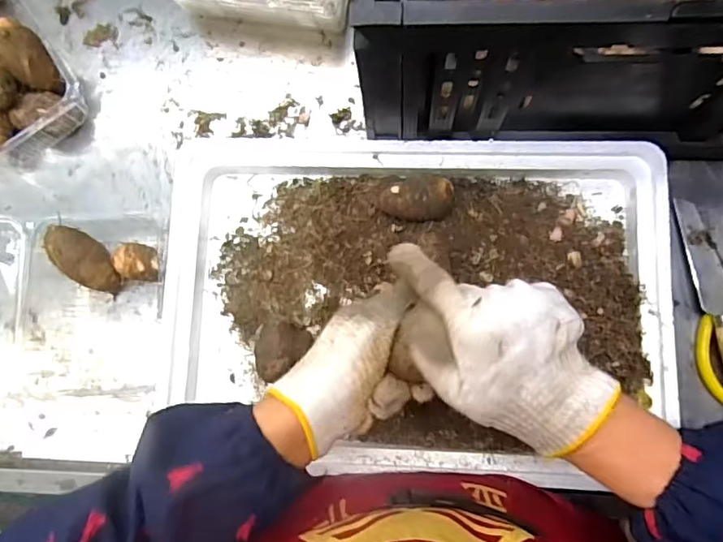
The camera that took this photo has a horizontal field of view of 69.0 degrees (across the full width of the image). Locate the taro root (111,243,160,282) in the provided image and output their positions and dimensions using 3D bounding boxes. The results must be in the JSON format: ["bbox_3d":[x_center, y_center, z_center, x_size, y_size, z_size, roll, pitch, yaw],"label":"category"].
[{"bbox_3d":[-0.210,-0.007,0.508,0.046,0.038,0.034,6,81,5],"label":"taro root"}]

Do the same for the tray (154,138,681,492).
[{"bbox_3d":[0.040,0.022,0.477,0.444,0.054,0.300,1,81,4],"label":"tray"}]

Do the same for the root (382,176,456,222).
[{"bbox_3d":[0.051,-0.063,0.476,0.064,0.037,0.038,-12,80,2],"label":"root"}]

